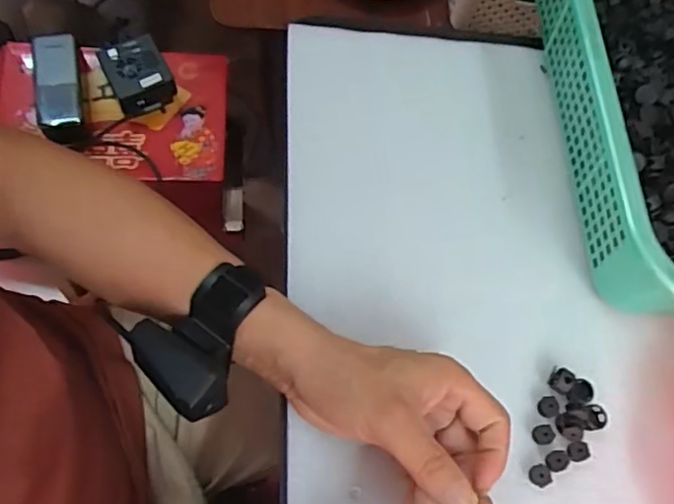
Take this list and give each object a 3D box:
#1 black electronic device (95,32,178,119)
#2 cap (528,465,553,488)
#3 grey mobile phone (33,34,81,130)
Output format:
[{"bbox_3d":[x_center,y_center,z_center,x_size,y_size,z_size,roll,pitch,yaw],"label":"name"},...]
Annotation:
[{"bbox_3d":[-0.249,-0.223,0.794,0.074,0.049,0.083,-23,73,-16],"label":"black electronic device"},{"bbox_3d":[0.132,0.145,0.408,0.013,0.005,0.014,3,68,-7],"label":"cap"},{"bbox_3d":[-0.341,-0.210,0.769,0.049,0.017,0.118,-6,81,-23],"label":"grey mobile phone"}]

